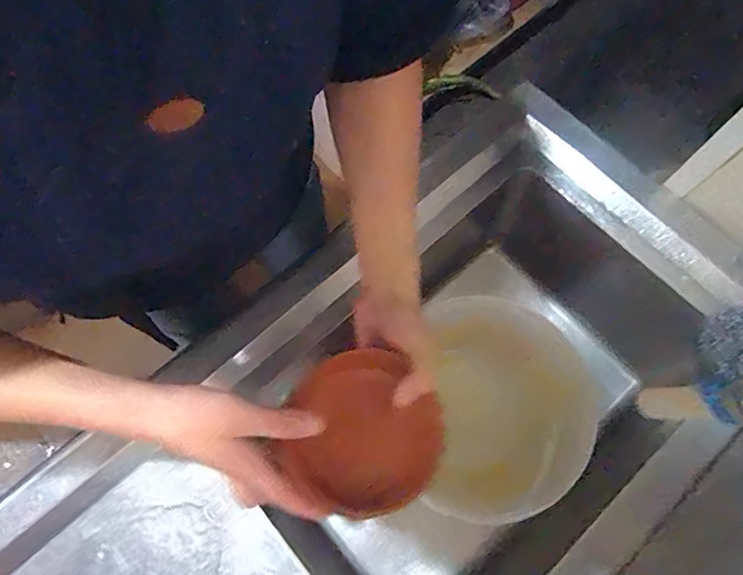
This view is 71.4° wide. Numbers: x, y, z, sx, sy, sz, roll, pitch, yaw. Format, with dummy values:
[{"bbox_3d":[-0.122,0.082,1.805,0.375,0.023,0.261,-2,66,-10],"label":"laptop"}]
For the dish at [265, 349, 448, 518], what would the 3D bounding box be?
[{"bbox_3d":[-0.007,0.106,0.391,0.115,0.032,0.115,0,71,0],"label":"dish"}]

